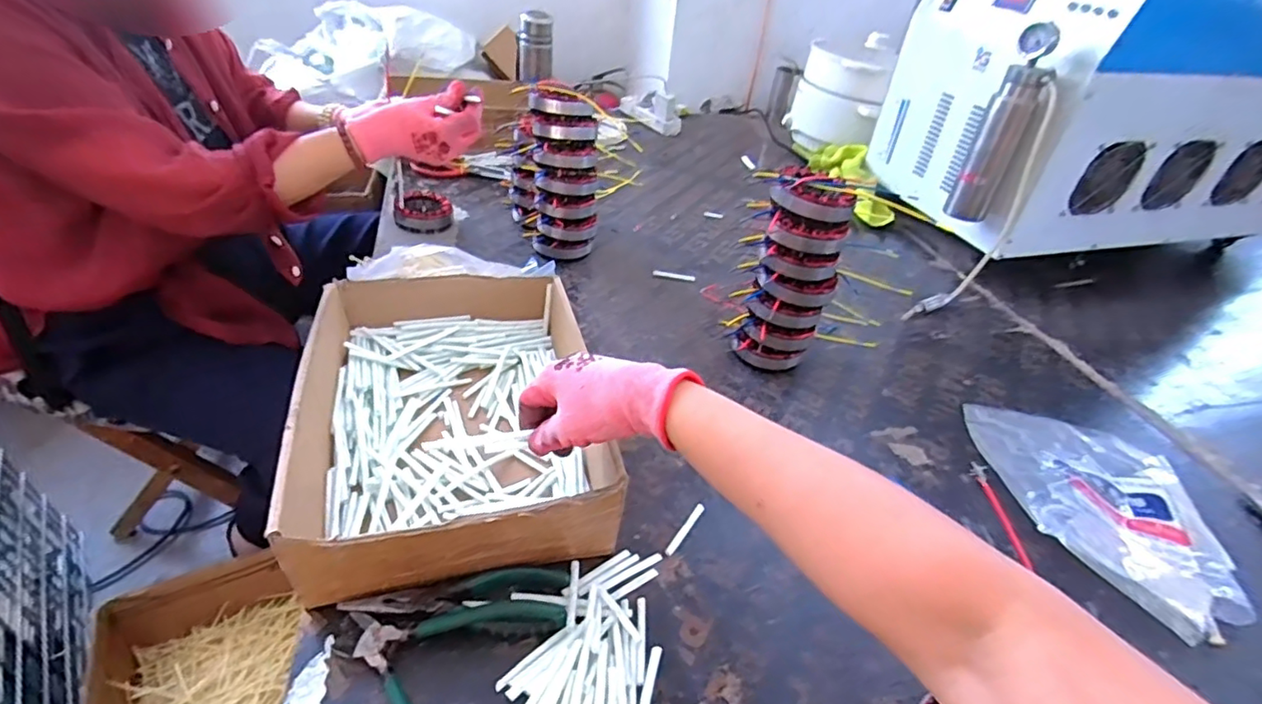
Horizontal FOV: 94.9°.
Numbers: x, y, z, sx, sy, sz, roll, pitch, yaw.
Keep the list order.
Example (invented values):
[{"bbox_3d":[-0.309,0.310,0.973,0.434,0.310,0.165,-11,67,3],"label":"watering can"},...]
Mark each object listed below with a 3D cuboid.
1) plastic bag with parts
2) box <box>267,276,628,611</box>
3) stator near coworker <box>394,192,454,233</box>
[{"bbox_3d":[0.461,0.134,0.556,0.209,0.063,0.255,15,39,10],"label":"plastic bag with parts"},{"bbox_3d":[-0.160,0.046,0.534,0.233,0.086,0.321,-6,40,-16],"label":"box"},{"bbox_3d":[-0.317,-0.217,0.888,0.081,0.034,0.080,-7,41,-17],"label":"stator near coworker"}]

